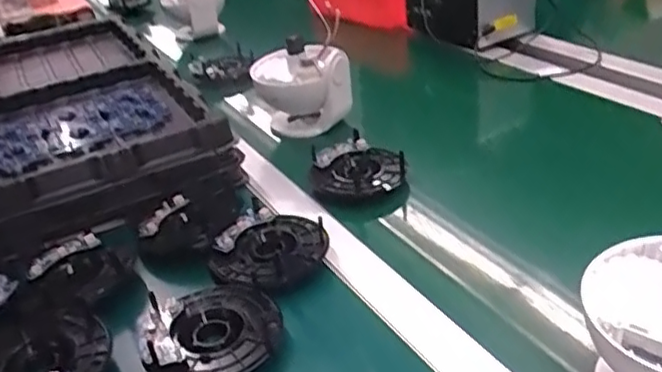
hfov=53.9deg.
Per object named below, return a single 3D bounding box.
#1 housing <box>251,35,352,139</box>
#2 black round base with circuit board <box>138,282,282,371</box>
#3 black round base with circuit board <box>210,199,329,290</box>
[{"bbox_3d":[-0.037,-0.129,0.820,0.114,0.108,0.112,-7,30,1],"label":"housing"},{"bbox_3d":[-0.086,0.104,0.469,0.096,0.019,0.091,0,27,0],"label":"black round base with circuit board"},{"bbox_3d":[-0.050,0.049,0.549,0.087,0.020,0.098,6,32,22],"label":"black round base with circuit board"}]

